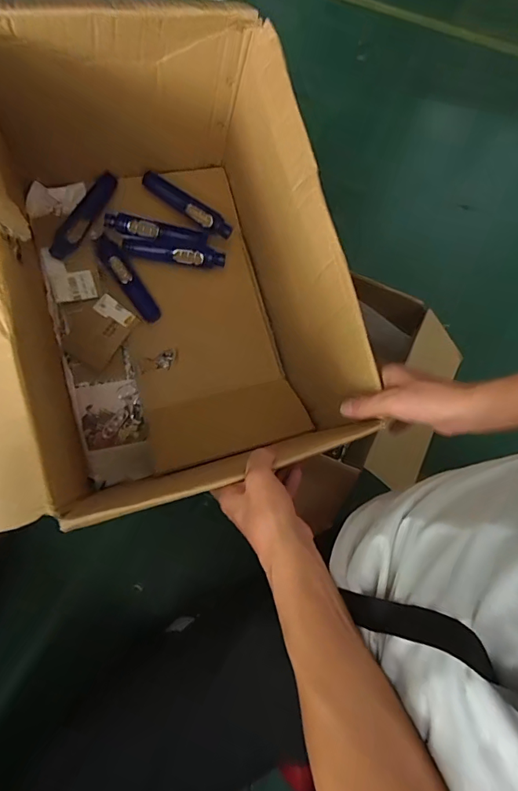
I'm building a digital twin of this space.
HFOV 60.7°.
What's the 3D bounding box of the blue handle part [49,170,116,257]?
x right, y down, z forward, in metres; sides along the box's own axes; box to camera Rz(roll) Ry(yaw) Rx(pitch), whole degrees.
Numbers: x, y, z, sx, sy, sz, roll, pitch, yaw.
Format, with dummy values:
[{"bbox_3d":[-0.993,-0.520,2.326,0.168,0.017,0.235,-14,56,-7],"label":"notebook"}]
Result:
[{"bbox_3d":[-0.297,-0.304,0.750,0.041,0.019,0.177,21,71,5],"label":"blue handle part"}]

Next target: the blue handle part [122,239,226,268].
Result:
[{"bbox_3d":[-0.146,-0.248,0.771,0.171,0.025,0.033,2,71,-2],"label":"blue handle part"}]

